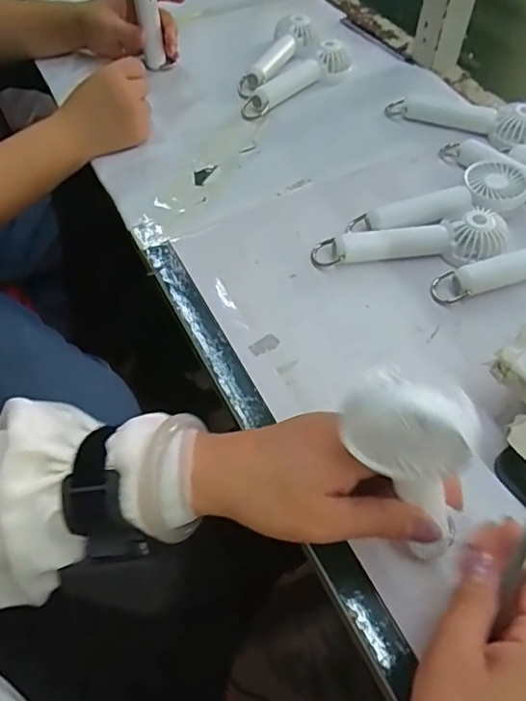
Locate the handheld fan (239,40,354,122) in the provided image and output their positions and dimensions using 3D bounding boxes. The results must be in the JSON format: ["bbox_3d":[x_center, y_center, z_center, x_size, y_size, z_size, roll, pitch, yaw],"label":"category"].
[{"bbox_3d":[0.040,-0.311,0.630,0.158,0.032,0.041,-31,59,-20],"label":"handheld fan"}]

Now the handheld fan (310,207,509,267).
[{"bbox_3d":[0.125,-0.094,0.474,0.158,0.031,0.043,0,54,1],"label":"handheld fan"}]

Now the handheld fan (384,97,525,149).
[{"bbox_3d":[0.215,-0.251,0.582,0.161,0.032,0.046,21,57,15],"label":"handheld fan"}]

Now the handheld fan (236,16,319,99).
[{"bbox_3d":[0.017,-0.351,0.659,0.054,0.034,0.155,20,57,15],"label":"handheld fan"}]

